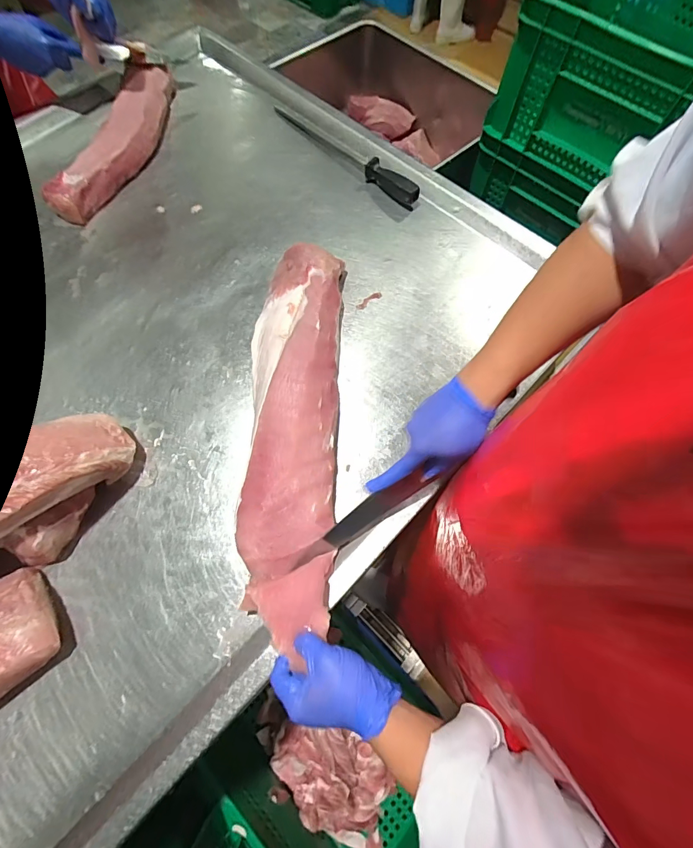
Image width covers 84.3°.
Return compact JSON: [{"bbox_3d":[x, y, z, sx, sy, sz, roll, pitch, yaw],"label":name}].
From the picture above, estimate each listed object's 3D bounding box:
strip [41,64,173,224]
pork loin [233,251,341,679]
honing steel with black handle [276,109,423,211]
[{"bbox_3d":[-0.460,-0.584,0.783,0.123,0.071,0.406,7,69,4],"label":"strip"},{"bbox_3d":[-0.078,-0.018,0.546,0.125,0.057,0.561,0,69,1],"label":"pork loin"},{"bbox_3d":[-0.005,-0.562,0.781,0.039,0.033,0.395,-40,73,-13],"label":"honing steel with black handle"}]

